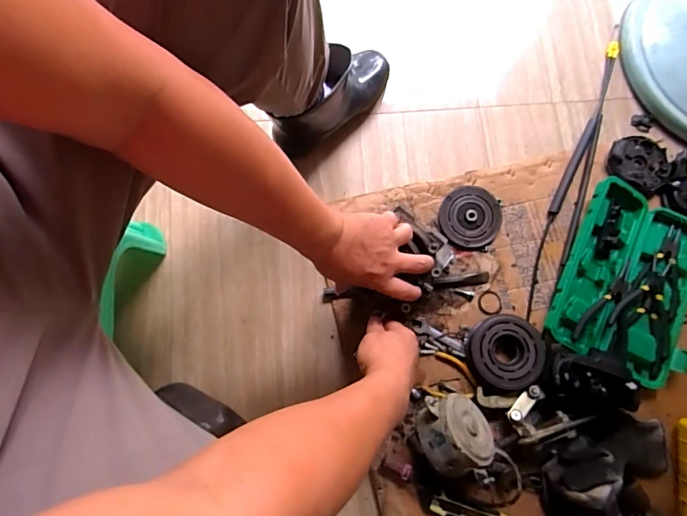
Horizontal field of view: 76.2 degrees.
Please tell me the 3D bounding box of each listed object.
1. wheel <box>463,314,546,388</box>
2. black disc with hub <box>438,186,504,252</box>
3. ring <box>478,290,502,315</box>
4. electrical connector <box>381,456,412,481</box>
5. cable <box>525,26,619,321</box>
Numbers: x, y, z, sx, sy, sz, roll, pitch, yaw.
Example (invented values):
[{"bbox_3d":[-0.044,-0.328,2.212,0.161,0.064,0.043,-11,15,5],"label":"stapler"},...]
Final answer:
[{"bbox_3d":[0.248,0.145,0.680,0.110,0.041,0.107,0,78,-1],"label":"wheel"},{"bbox_3d":[0.214,-0.069,0.739,0.100,0.012,0.111,31,79,6],"label":"black disc with hub"},{"bbox_3d":[0.242,0.074,0.721,0.042,0.007,0.040,0,78,-1],"label":"ring"},{"bbox_3d":[0.079,0.307,0.645,0.042,0.015,0.020,22,78,18],"label":"electrical connector"},{"bbox_3d":[0.410,-0.174,0.760,0.030,0.020,0.588,23,79,4],"label":"cable"}]

